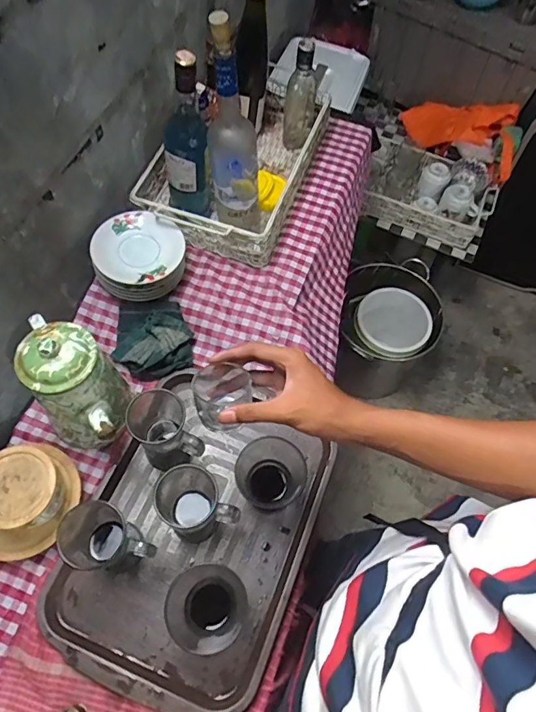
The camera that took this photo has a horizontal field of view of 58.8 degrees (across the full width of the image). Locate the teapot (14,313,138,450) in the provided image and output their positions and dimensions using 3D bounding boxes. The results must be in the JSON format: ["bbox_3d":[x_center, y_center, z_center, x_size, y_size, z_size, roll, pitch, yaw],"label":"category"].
[{"bbox_3d":[-0.253,0.045,0.656,0.108,0.200,0.208,-30,68,-18],"label":"teapot"}]

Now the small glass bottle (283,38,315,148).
[{"bbox_3d":[0.065,-0.515,0.936,0.063,0.198,0.069,6,62,0],"label":"small glass bottle"}]

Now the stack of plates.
[{"bbox_3d":[-0.219,-0.163,0.817,0.151,0.082,0.142,17,63,5],"label":"stack of plates"}]

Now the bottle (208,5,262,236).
[{"bbox_3d":[-0.051,-0.329,0.716,0.080,0.333,0.075,-3,63,-5],"label":"bottle"}]

